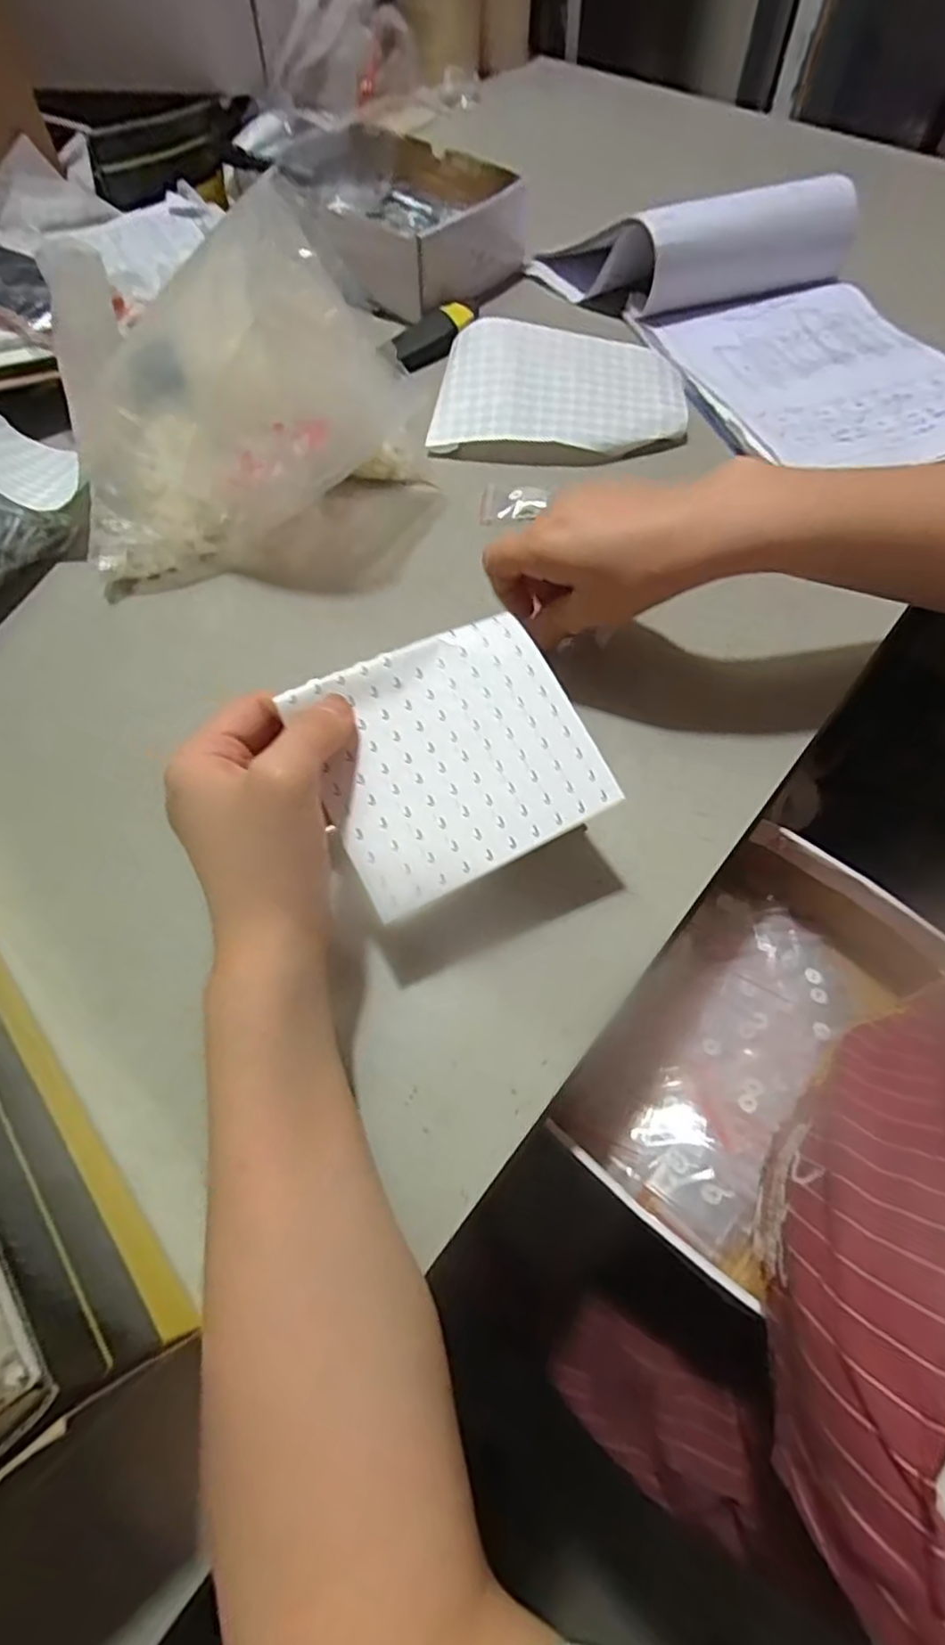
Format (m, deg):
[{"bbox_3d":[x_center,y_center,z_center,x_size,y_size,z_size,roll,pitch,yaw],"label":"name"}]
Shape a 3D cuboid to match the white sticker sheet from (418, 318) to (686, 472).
[{"bbox_3d":[0.071,-0.340,0.521,0.202,0.034,0.126,2,61,2],"label":"white sticker sheet"}]

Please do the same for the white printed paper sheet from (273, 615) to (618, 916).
[{"bbox_3d":[-0.010,-0.033,0.306,0.121,0.009,0.113,-27,80,-7],"label":"white printed paper sheet"}]

